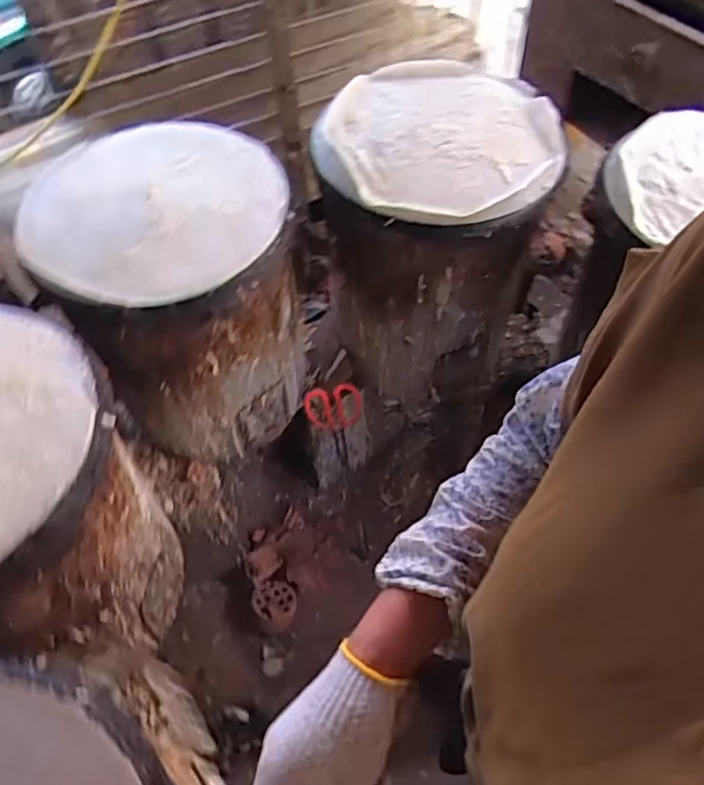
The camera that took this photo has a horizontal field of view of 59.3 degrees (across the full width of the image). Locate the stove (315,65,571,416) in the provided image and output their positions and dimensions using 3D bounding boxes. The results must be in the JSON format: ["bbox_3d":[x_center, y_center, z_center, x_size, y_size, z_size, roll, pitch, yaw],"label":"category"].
[{"bbox_3d":[0.142,-0.271,1.128,0.366,0.473,0.366,4,57,6],"label":"stove"}]

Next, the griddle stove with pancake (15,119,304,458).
[{"bbox_3d":[-0.259,-0.136,1.038,0.363,0.465,0.341,-27,59,-14],"label":"griddle stove with pancake"}]

